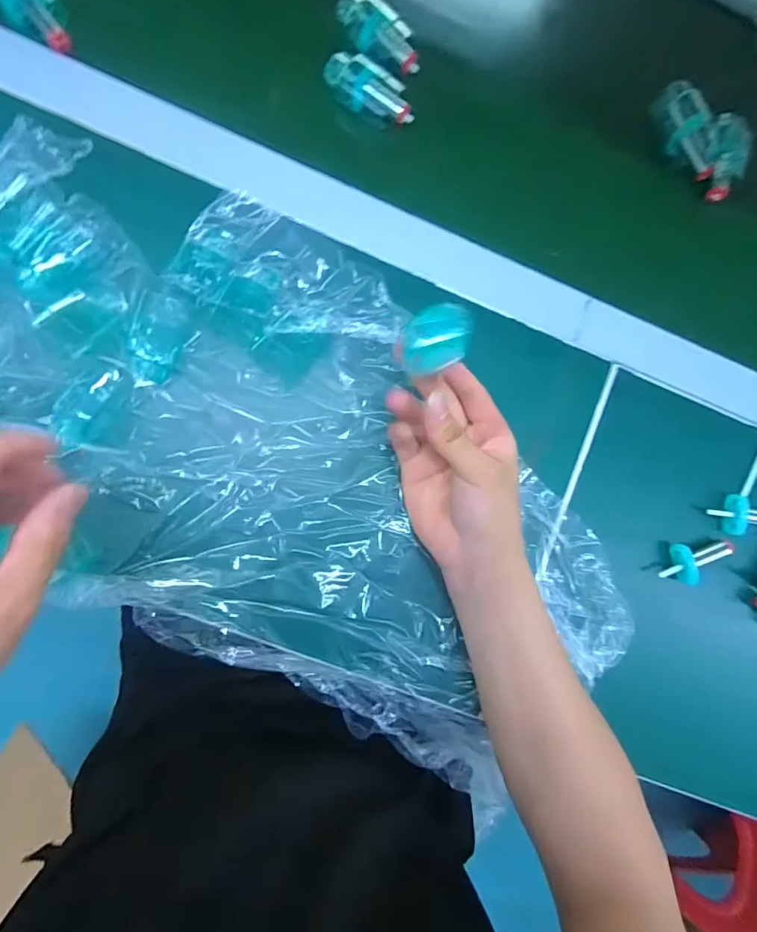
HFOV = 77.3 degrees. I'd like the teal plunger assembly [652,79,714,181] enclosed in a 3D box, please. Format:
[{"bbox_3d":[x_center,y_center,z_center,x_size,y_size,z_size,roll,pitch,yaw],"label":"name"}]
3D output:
[{"bbox_3d":[0.250,-0.270,0.383,0.022,0.030,0.076,-35,90,-10],"label":"teal plunger assembly"}]

